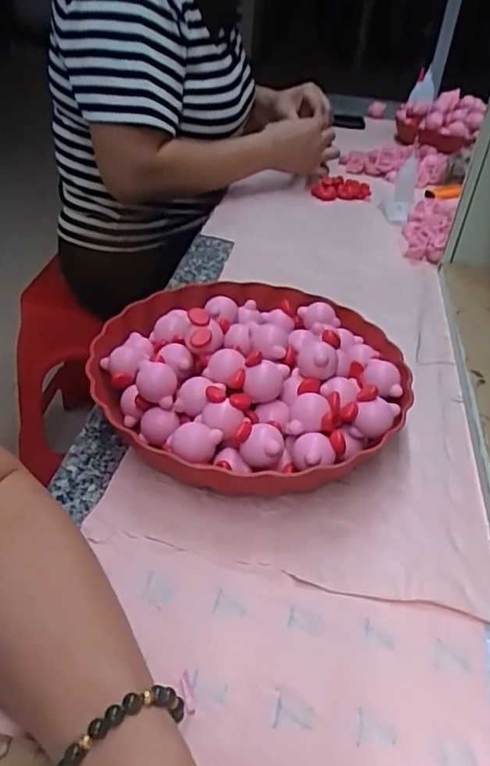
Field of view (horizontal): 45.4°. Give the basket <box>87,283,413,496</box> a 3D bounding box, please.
[{"bbox_3d":[0.005,-0.010,0.466,0.243,0.072,0.244,-3,38,-11],"label":"basket"}]

